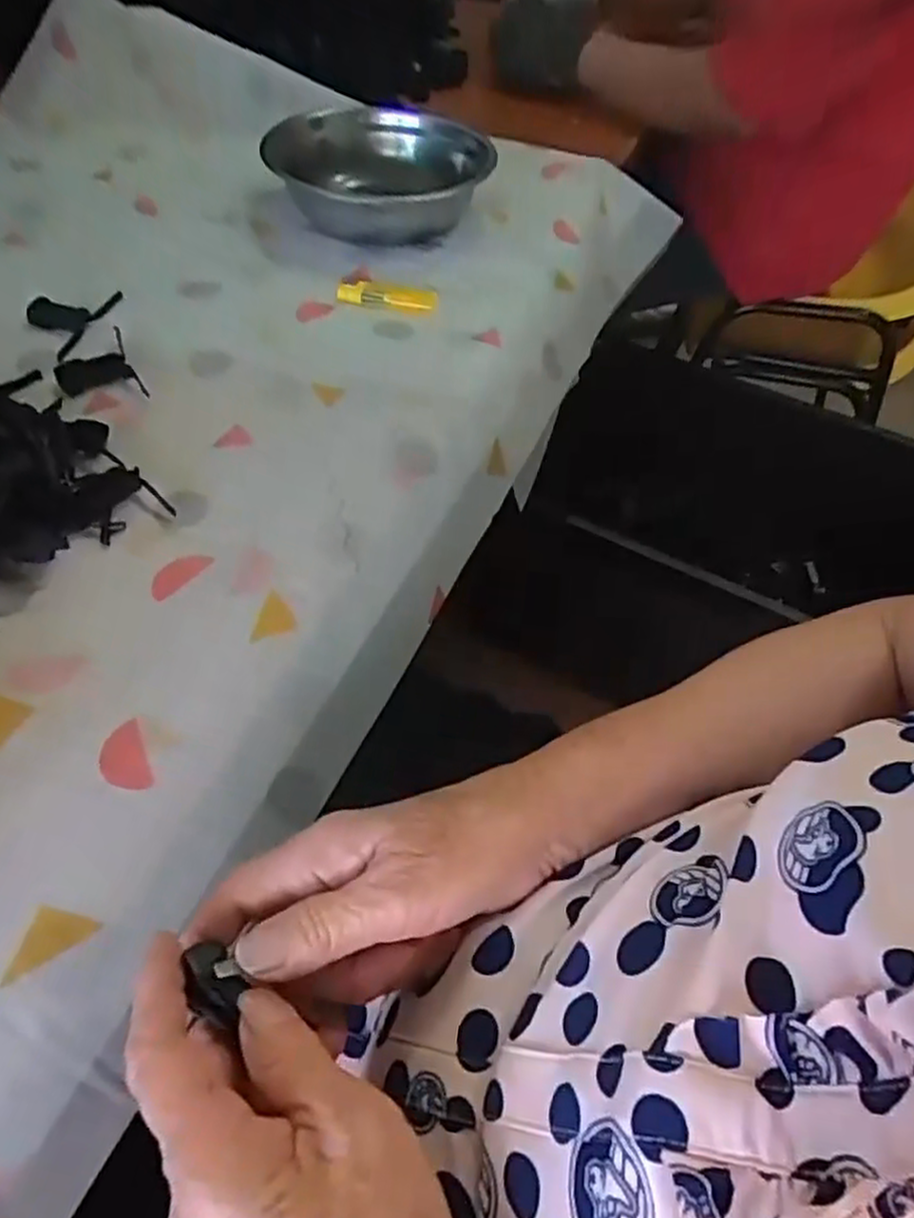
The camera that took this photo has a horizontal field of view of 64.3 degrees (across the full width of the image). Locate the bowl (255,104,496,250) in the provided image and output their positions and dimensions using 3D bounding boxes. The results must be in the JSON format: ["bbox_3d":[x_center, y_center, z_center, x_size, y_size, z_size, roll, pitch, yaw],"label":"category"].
[{"bbox_3d":[-0.062,-0.414,0.695,0.187,0.060,0.204,2,52,-3],"label":"bowl"}]

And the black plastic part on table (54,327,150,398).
[{"bbox_3d":[-0.254,-0.168,0.511,0.051,0.009,0.077,-22,57,-21],"label":"black plastic part on table"}]

